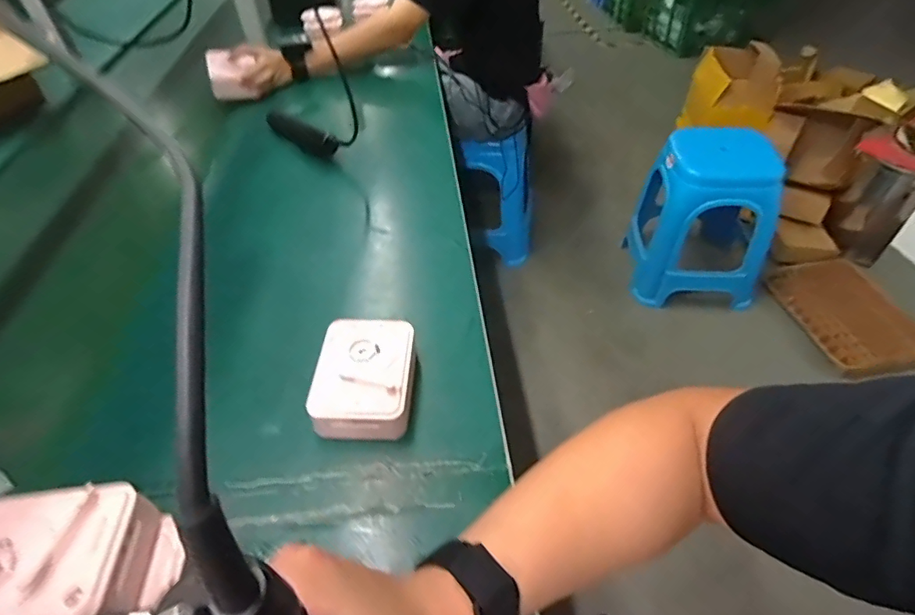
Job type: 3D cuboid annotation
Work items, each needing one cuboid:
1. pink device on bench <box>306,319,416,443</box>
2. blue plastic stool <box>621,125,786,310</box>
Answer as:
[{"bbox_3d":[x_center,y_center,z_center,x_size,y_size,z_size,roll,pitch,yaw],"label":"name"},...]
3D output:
[{"bbox_3d":[-0.092,0.074,0.531,0.092,0.046,0.130,-1,48,2],"label":"pink device on bench"},{"bbox_3d":[0.739,-0.274,1.495,0.339,0.420,0.325,0,48,3],"label":"blue plastic stool"}]

